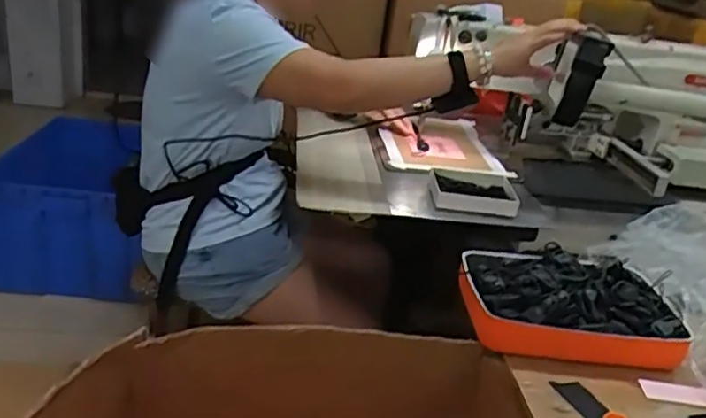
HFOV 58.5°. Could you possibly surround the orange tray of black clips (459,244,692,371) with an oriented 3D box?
[{"bbox_3d":[0.276,0.115,0.830,0.267,0.064,0.195,7,24,-2],"label":"orange tray of black clips"}]

